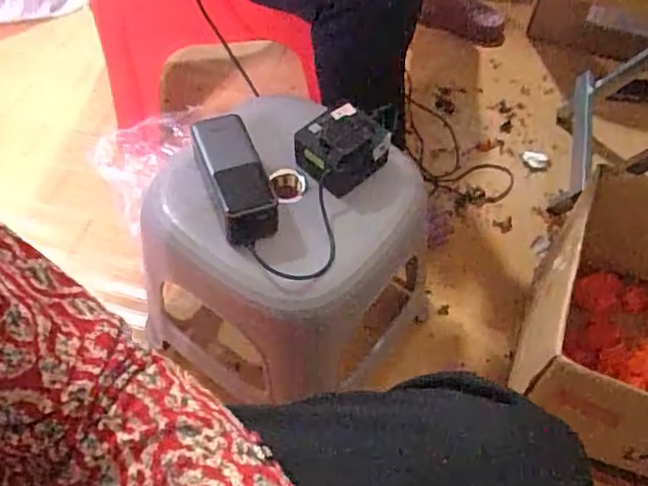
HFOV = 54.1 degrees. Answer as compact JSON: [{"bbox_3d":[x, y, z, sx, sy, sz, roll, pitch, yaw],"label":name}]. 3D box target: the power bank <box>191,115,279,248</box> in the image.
[{"bbox_3d":[-0.089,-0.068,0.632,0.054,0.051,0.140,-17,58,-13],"label":"power bank"}]

